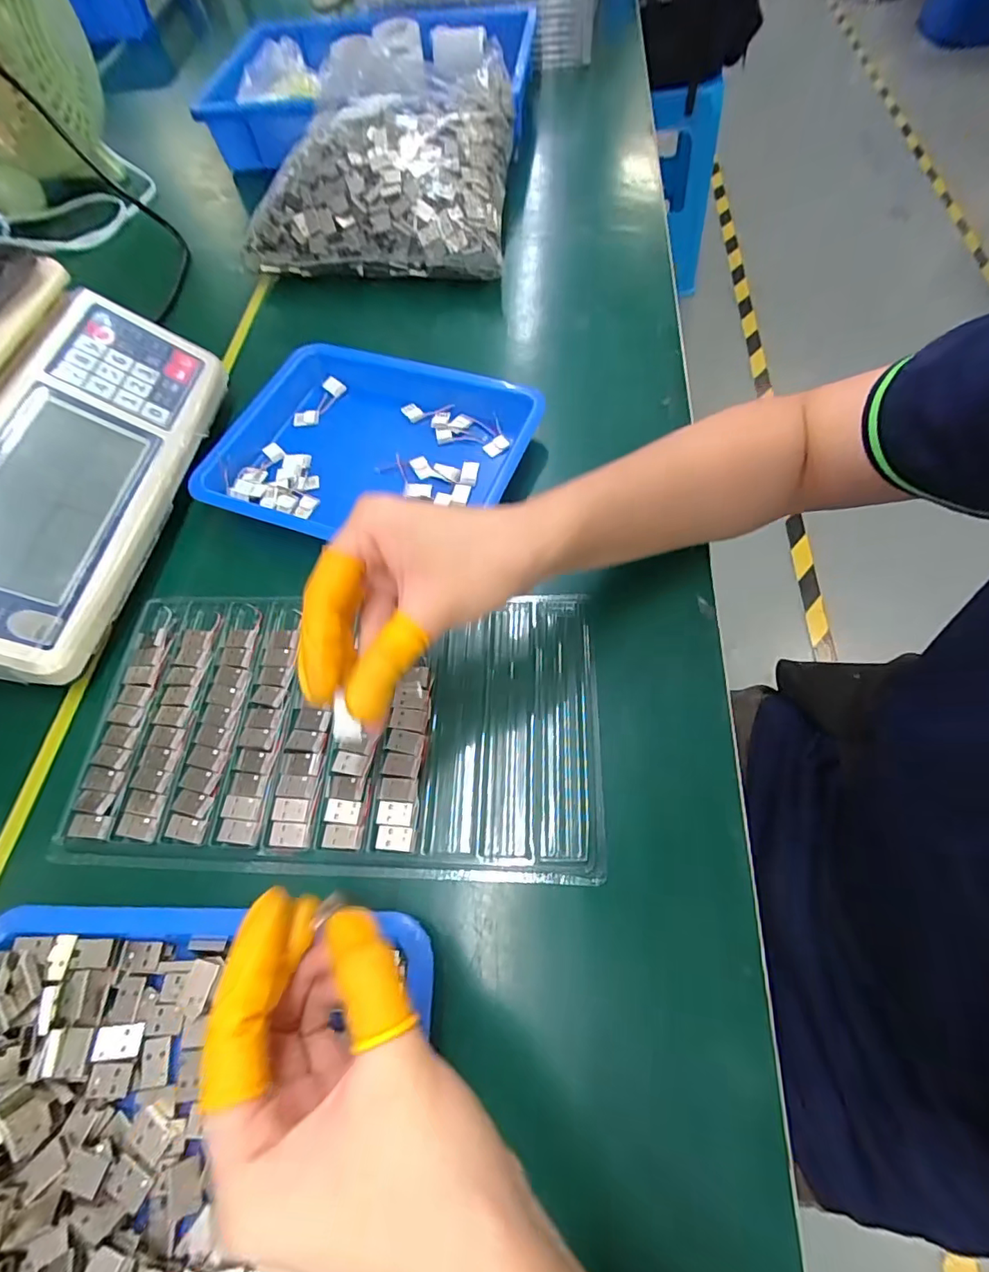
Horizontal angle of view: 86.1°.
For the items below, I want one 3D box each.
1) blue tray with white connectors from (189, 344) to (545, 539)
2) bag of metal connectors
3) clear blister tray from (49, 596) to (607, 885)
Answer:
[{"bbox_3d":[-0.092,-0.134,0.383,0.219,0.034,0.166,16,65,12],"label":"blue tray with white connectors"},{"bbox_3d":[-0.100,-0.432,0.492,0.219,0.136,0.188,7,64,8],"label":"bag of metal connectors"},{"bbox_3d":[-0.087,0.047,0.300,0.285,0.012,0.155,0,63,4],"label":"clear blister tray"}]

